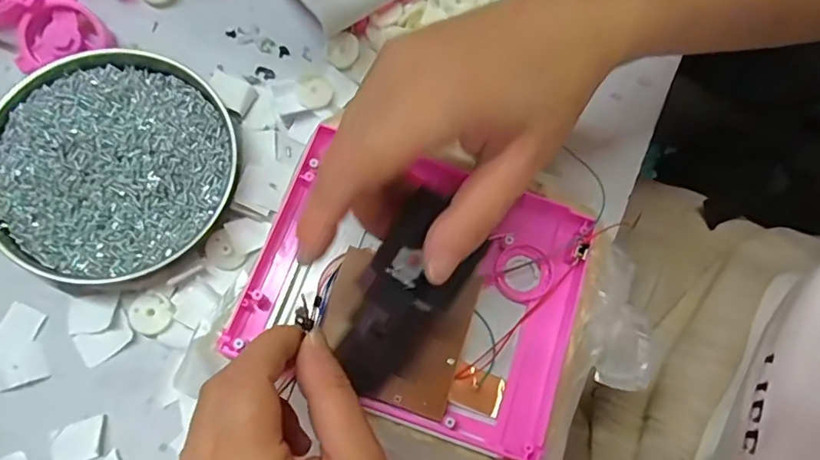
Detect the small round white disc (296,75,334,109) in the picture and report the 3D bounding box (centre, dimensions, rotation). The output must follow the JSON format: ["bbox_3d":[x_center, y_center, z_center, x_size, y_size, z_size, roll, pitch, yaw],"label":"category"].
[{"bbox_3d":[-0.061,-0.088,0.344,0.022,0.007,0.022,1,75,-5],"label":"small round white disc"}]

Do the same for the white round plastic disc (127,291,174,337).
[{"bbox_3d":[-0.144,0.046,0.299,0.023,0.004,0.023,1,75,-5],"label":"white round plastic disc"}]

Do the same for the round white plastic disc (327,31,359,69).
[{"bbox_3d":[-0.044,-0.117,0.351,0.021,0.008,0.021,1,75,-5],"label":"round white plastic disc"}]

